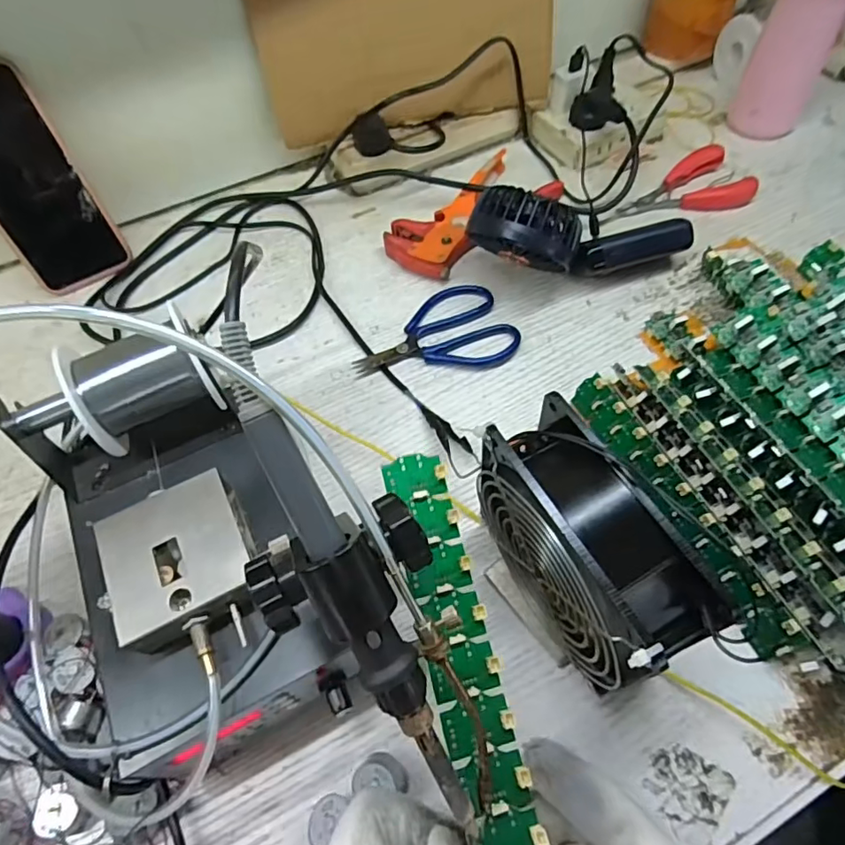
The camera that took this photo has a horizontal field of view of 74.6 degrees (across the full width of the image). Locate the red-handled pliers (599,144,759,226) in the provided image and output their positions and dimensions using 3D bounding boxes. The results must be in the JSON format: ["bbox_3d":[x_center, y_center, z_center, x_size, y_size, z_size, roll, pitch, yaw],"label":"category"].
[{"bbox_3d":[0.232,-0.219,0.518,0.134,0.016,0.072,-15,59,-5],"label":"red-handled pliers"}]

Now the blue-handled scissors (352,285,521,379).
[{"bbox_3d":[0.008,-0.073,0.446,0.129,0.010,0.077,-10,59,-2],"label":"blue-handled scissors"}]

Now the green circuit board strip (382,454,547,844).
[{"bbox_3d":[0.017,0.104,0.245,0.031,0.007,0.185,-13,73,-4],"label":"green circuit board strip"}]

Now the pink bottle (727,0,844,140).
[{"bbox_3d":[0.349,-0.353,0.519,0.064,0.135,0.072,26,64,18],"label":"pink bottle"}]

